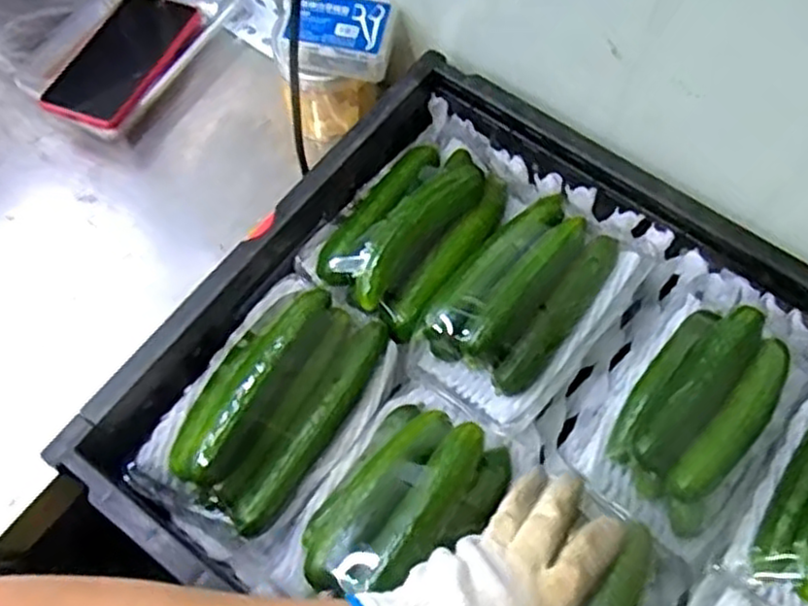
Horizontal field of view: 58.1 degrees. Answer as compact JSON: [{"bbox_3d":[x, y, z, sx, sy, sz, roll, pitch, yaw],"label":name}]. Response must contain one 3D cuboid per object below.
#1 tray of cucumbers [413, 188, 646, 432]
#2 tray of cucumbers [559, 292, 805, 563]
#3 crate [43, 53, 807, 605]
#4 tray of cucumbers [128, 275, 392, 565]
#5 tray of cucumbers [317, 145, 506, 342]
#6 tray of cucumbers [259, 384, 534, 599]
[{"bbox_3d":[0.089,-0.002,0.519,0.102,0.063,0.168,37,70,16],"label":"tray of cucumbers"},{"bbox_3d":[0.201,0.069,0.492,0.114,0.070,0.171,37,71,16],"label":"tray of cucumbers"},{"bbox_3d":[0.137,0.123,0.457,0.575,0.087,0.388,35,70,15],"label":"crate"},{"bbox_3d":[-0.090,0.069,0.481,0.113,0.060,0.176,33,70,14],"label":"tray of cucumbers"},{"bbox_3d":[0.008,-0.056,0.527,0.096,0.042,0.146,39,71,16],"label":"tray of cucumbers"},{"bbox_3d":[-0.003,0.123,0.449,0.098,0.060,0.160,35,70,15],"label":"tray of cucumbers"}]

